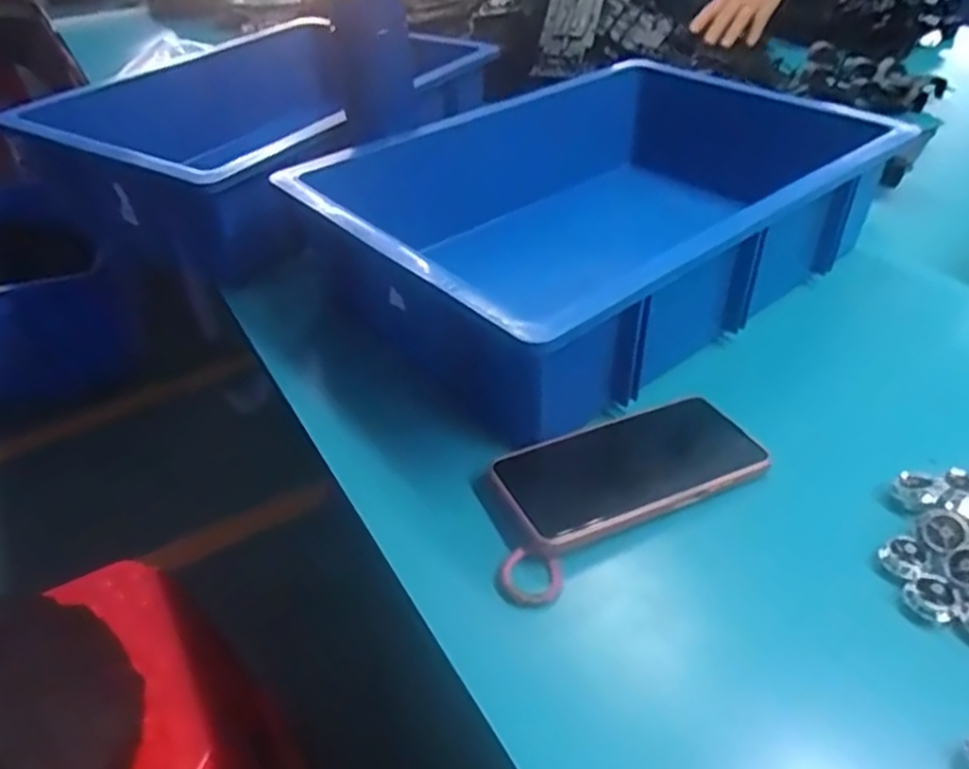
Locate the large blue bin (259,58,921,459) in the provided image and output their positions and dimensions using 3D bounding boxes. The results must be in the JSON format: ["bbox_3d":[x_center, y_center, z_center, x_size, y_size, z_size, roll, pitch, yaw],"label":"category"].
[{"bbox_3d":[0.079,-0.147,0.645,0.419,0.130,0.355,-31,45,-29],"label":"large blue bin"}]

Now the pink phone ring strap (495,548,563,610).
[{"bbox_3d":[0.025,0.107,0.404,0.034,0.011,0.030,13,42,20],"label":"pink phone ring strap"}]

